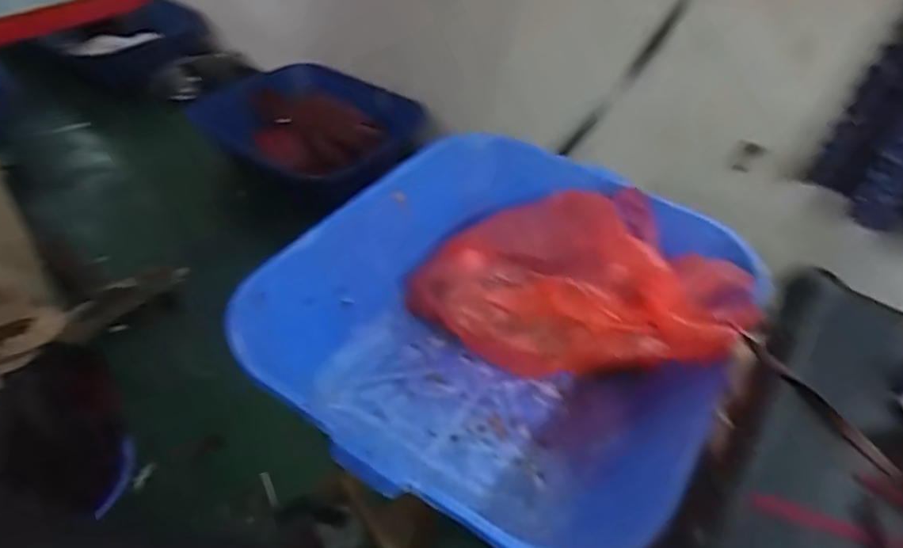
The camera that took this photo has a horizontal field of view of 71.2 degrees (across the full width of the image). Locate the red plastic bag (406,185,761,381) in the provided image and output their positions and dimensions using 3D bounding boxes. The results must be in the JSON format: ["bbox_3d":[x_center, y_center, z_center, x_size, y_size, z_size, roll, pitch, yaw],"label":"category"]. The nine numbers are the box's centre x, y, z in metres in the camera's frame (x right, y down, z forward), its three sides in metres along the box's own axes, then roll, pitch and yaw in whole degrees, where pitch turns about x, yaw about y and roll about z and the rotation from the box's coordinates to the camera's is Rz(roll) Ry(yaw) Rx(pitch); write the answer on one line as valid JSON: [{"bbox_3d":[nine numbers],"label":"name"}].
[{"bbox_3d":[0.161,0.012,0.883,0.414,0.195,0.246,11,42,5],"label":"red plastic bag"}]

